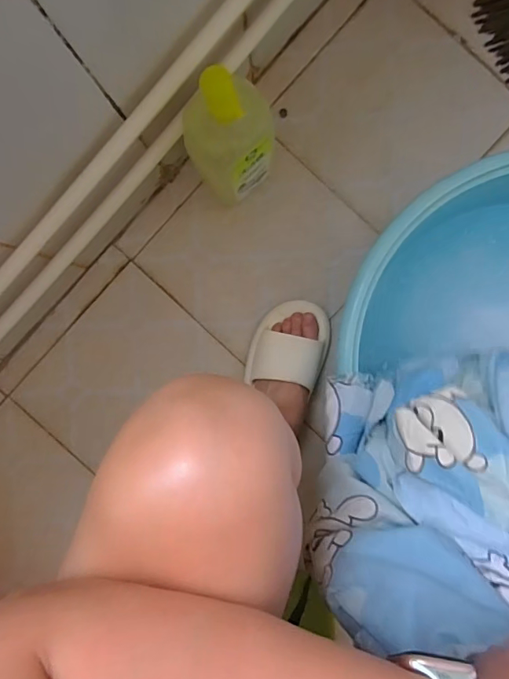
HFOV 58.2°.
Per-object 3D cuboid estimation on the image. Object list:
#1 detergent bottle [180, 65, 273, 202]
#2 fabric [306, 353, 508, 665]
[{"bbox_3d":[-0.027,-0.249,0.589,0.106,0.253,0.074,-30,91,5],"label":"detergent bottle"},{"bbox_3d":[0.185,0.135,0.417,0.250,0.319,0.204,-1,93,4],"label":"fabric"}]

